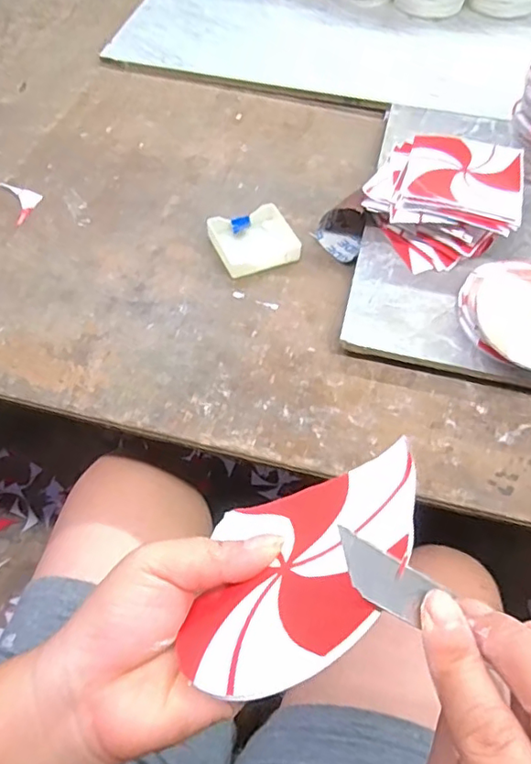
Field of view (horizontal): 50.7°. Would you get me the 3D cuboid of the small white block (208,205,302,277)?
[{"bbox_3d":[-0.011,-0.142,0.566,0.079,0.016,0.073,-20,59,-14],"label":"small white block"}]

